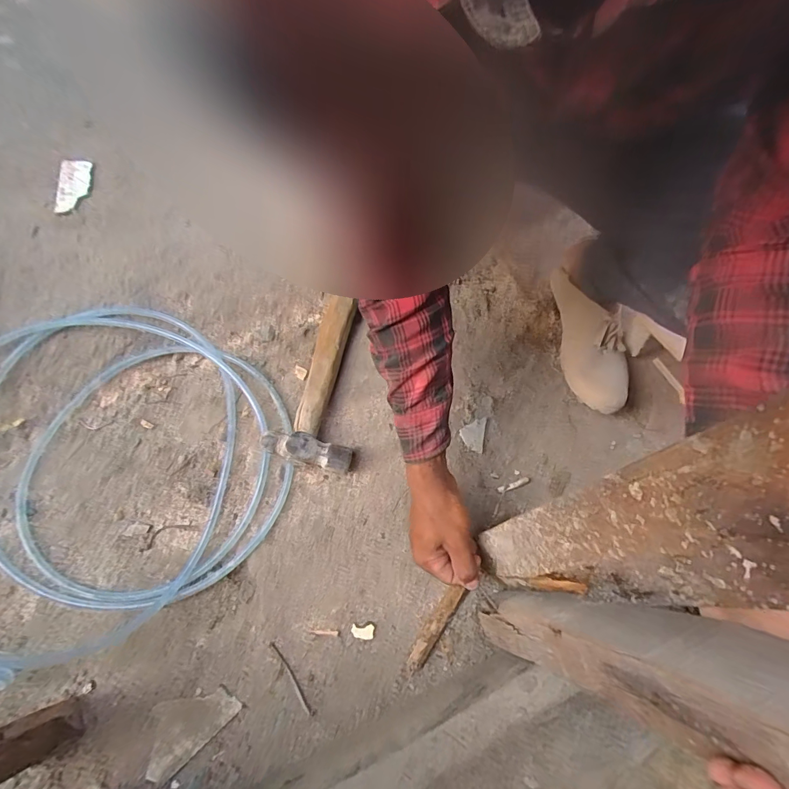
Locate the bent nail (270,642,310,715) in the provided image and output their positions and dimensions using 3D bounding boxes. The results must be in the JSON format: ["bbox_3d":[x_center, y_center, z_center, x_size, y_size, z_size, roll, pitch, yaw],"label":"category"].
[{"bbox_3d":[-0.111,0.304,0.444,0.006,0.004,0.079,-34,74,-11],"label":"bent nail"}]

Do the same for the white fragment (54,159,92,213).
[{"bbox_3d":[-0.469,-0.305,0.600,0.036,0.012,0.092,-4,70,-6],"label":"white fragment"}]

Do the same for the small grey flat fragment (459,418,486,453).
[{"bbox_3d":[0.105,0.052,0.554,0.033,0.004,0.046,12,71,4],"label":"small grey flat fragment"}]

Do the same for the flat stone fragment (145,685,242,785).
[{"bbox_3d":[-0.222,0.346,0.435,0.103,0.006,0.061,-42,76,-14],"label":"flat stone fragment"}]

